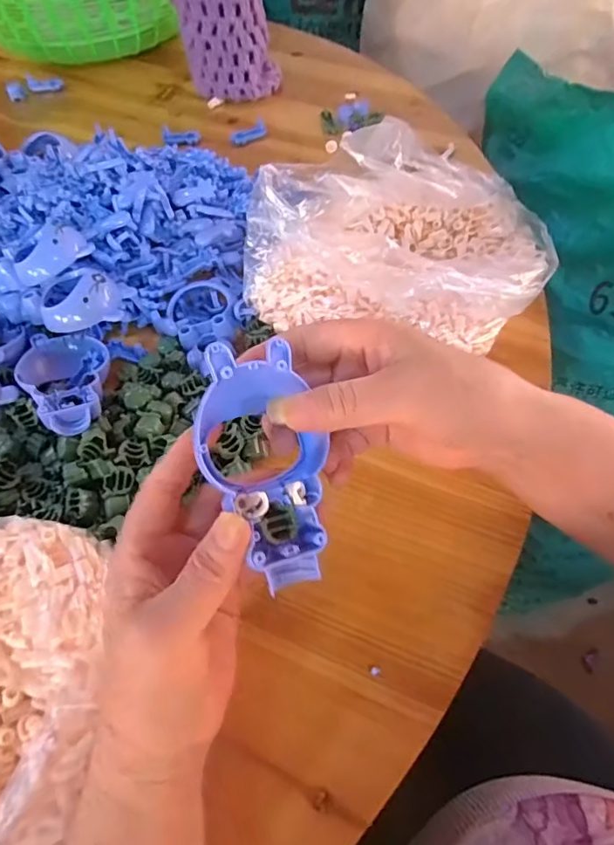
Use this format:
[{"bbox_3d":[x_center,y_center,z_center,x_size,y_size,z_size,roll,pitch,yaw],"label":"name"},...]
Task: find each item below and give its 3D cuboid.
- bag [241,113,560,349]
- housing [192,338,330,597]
[{"bbox_3d":[0.074,-0.139,0.385,0.221,0.100,0.163,10,59,8],"label":"bag"},{"bbox_3d":[-0.016,0.018,0.220,0.050,0.028,0.102,-17,86,-9],"label":"housing"}]

